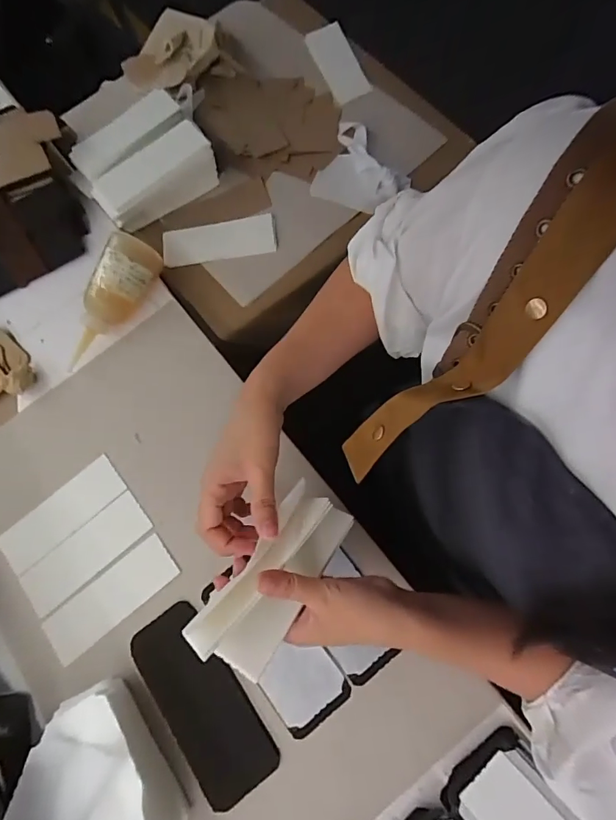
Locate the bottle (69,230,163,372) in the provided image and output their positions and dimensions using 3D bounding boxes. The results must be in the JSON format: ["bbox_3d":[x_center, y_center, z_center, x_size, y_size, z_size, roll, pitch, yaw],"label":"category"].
[{"bbox_3d":[-0.240,-0.127,0.538,0.054,0.059,0.169,34,95,11],"label":"bottle"}]

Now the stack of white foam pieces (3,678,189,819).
[{"bbox_3d":[-0.181,0.336,0.393,0.105,0.062,0.155,-37,73,-8],"label":"stack of white foam pieces"}]

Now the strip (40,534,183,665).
[{"bbox_3d":[-0.209,0.199,0.471,0.144,0.005,0.052,-39,74,-6],"label":"strip"}]

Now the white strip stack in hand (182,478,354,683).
[{"bbox_3d":[-0.025,0.130,0.351,0.063,0.043,0.145,35,67,11],"label":"white strip stack in hand"}]

